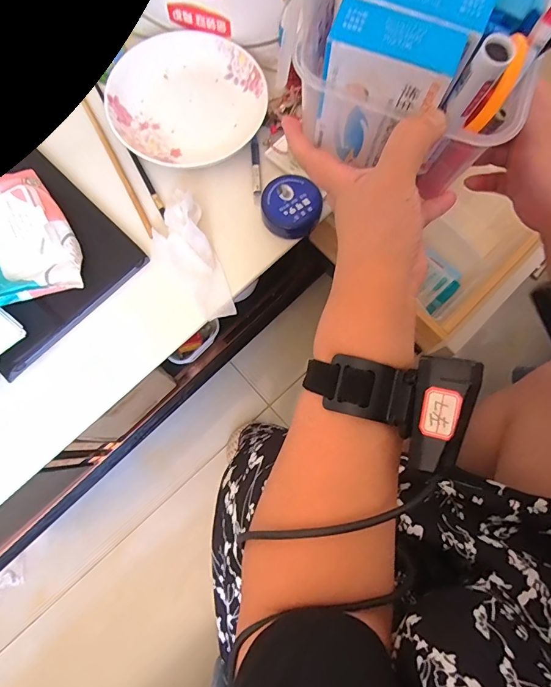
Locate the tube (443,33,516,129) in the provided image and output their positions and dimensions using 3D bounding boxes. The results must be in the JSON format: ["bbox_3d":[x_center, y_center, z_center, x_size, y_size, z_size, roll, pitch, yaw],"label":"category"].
[{"bbox_3d":[0.109,-0.141,0.218,0.015,0.043,0.017,-37,81,-10],"label":"tube"}]

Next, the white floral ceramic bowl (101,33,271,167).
[{"bbox_3d":[-0.102,-0.288,0.472,0.178,0.026,0.161,4,77,-1],"label":"white floral ceramic bowl"}]

